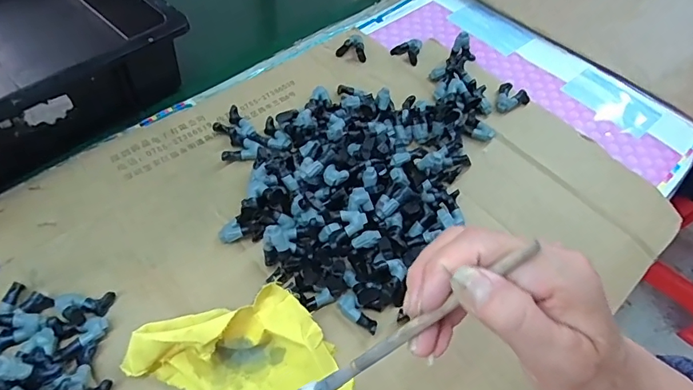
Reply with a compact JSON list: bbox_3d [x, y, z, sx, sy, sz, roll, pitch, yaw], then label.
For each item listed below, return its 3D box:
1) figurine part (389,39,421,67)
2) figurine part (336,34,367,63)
[{"bbox_3d":[0.080,-0.186,0.562,0.035,0.016,0.031,28,58,14],"label":"figurine part"},{"bbox_3d":[0.007,-0.188,0.556,0.037,0.018,0.034,5,56,-1],"label":"figurine part"}]

